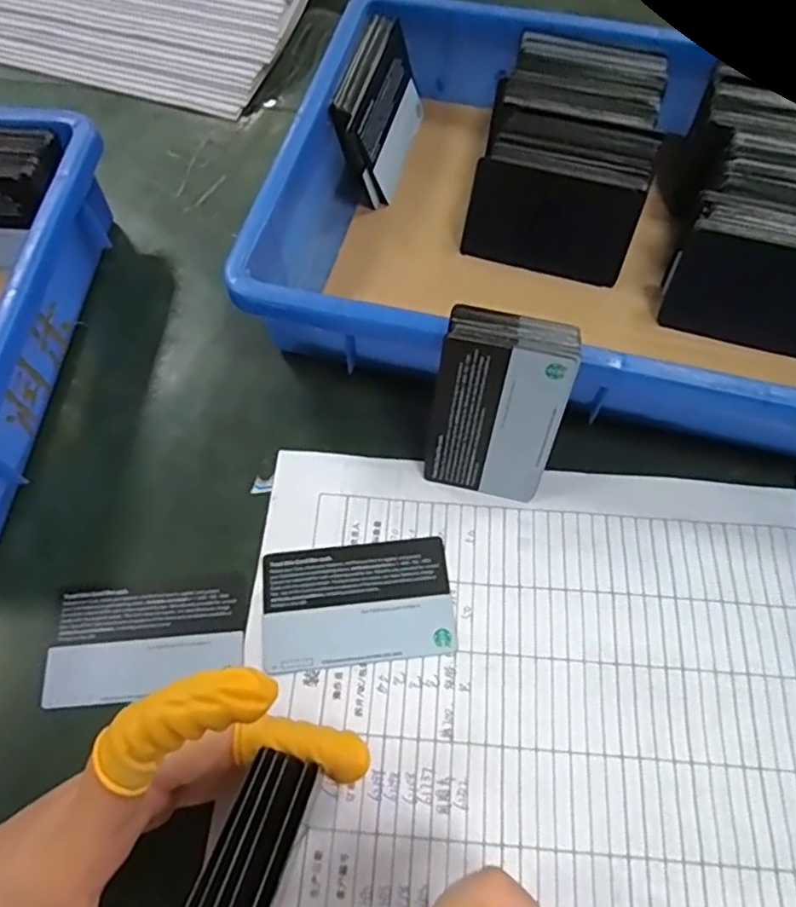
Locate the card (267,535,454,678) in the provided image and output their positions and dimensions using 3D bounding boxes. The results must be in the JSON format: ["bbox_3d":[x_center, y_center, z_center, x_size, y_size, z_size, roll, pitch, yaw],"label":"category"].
[{"bbox_3d":[-0.018,0.067,0.282,0.083,0.004,0.053,-6,65,-2],"label":"card"}]

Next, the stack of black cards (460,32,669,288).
[{"bbox_3d":[0.097,-0.173,0.363,0.094,0.051,0.132,14,66,7],"label":"stack of black cards"}]

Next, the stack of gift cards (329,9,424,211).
[{"bbox_3d":[-0.010,-0.206,0.377,0.016,0.061,0.098,4,65,31],"label":"stack of gift cards"}]

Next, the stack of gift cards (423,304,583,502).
[{"bbox_3d":[0.044,-0.018,0.280,0.054,0.089,0.014,12,44,6],"label":"stack of gift cards"}]

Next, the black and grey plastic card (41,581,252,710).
[{"bbox_3d":[-0.109,0.082,0.273,0.083,0.004,0.048,-4,65,-1],"label":"black and grey plastic card"}]

